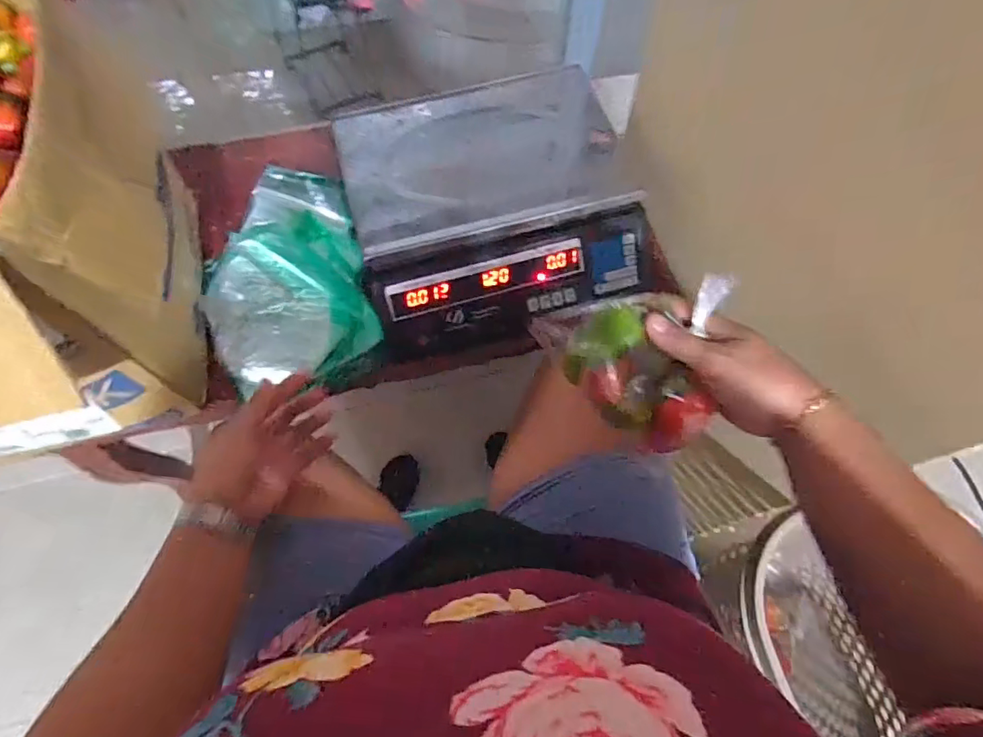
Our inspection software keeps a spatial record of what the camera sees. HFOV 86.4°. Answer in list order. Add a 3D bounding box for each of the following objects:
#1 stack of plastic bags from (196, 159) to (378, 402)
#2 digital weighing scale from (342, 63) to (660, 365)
[{"bbox_3d":[-0.266,-0.133,0.650,0.199,0.082,0.332,-14,67,-8],"label":"stack of plastic bags"},{"bbox_3d":[0.009,-0.200,0.658,0.352,0.111,0.321,-11,67,-6],"label":"digital weighing scale"}]

